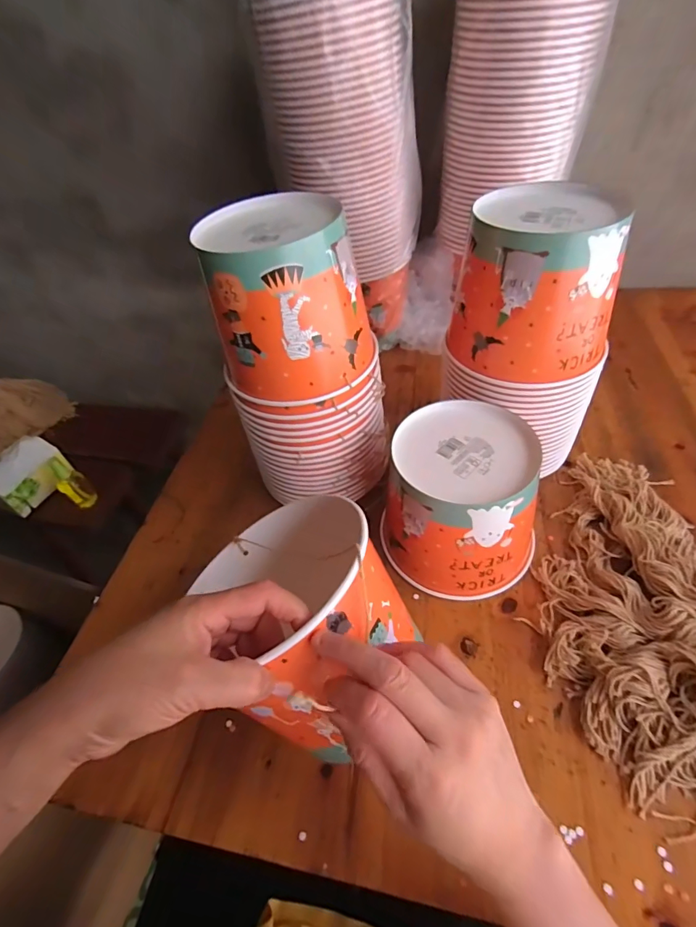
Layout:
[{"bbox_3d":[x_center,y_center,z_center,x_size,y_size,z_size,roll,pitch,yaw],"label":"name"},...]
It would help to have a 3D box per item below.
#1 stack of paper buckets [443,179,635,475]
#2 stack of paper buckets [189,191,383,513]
[{"bbox_3d":[0.185,-0.117,0.467,0.130,0.272,0.132,-25,50,-15],"label":"stack of paper buckets"},{"bbox_3d":[-0.041,-0.099,0.454,0.147,0.277,0.130,-3,48,4],"label":"stack of paper buckets"}]

